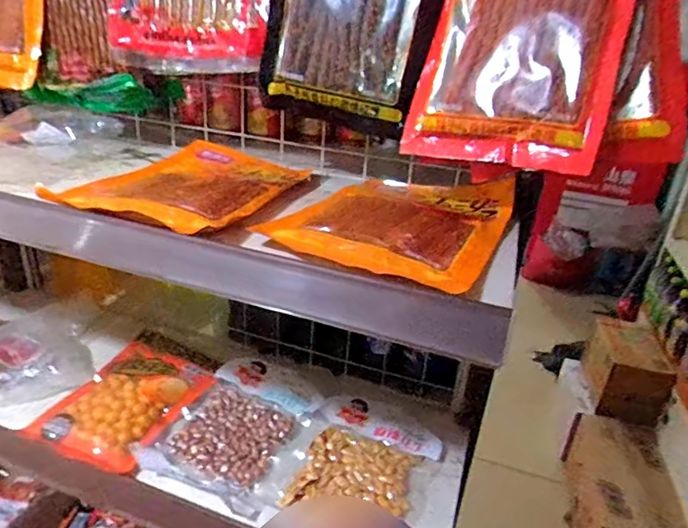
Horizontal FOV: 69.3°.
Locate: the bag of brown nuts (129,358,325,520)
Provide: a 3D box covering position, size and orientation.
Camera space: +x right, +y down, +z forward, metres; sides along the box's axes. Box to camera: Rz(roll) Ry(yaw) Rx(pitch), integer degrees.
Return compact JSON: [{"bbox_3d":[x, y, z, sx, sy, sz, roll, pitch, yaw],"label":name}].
[{"bbox_3d":[-0.139,0.212,0.670,0.163,0.018,0.220,13,27,18],"label":"bag of brown nuts"}]

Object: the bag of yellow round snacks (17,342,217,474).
[{"bbox_3d":[-0.302,0.182,0.694,0.164,0.025,0.206,12,27,16],"label":"bag of yellow round snacks"}]

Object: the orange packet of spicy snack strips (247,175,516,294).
[{"bbox_3d":[0.057,-0.047,0.497,0.189,0.032,0.262,17,28,24],"label":"orange packet of spicy snack strips"}]

